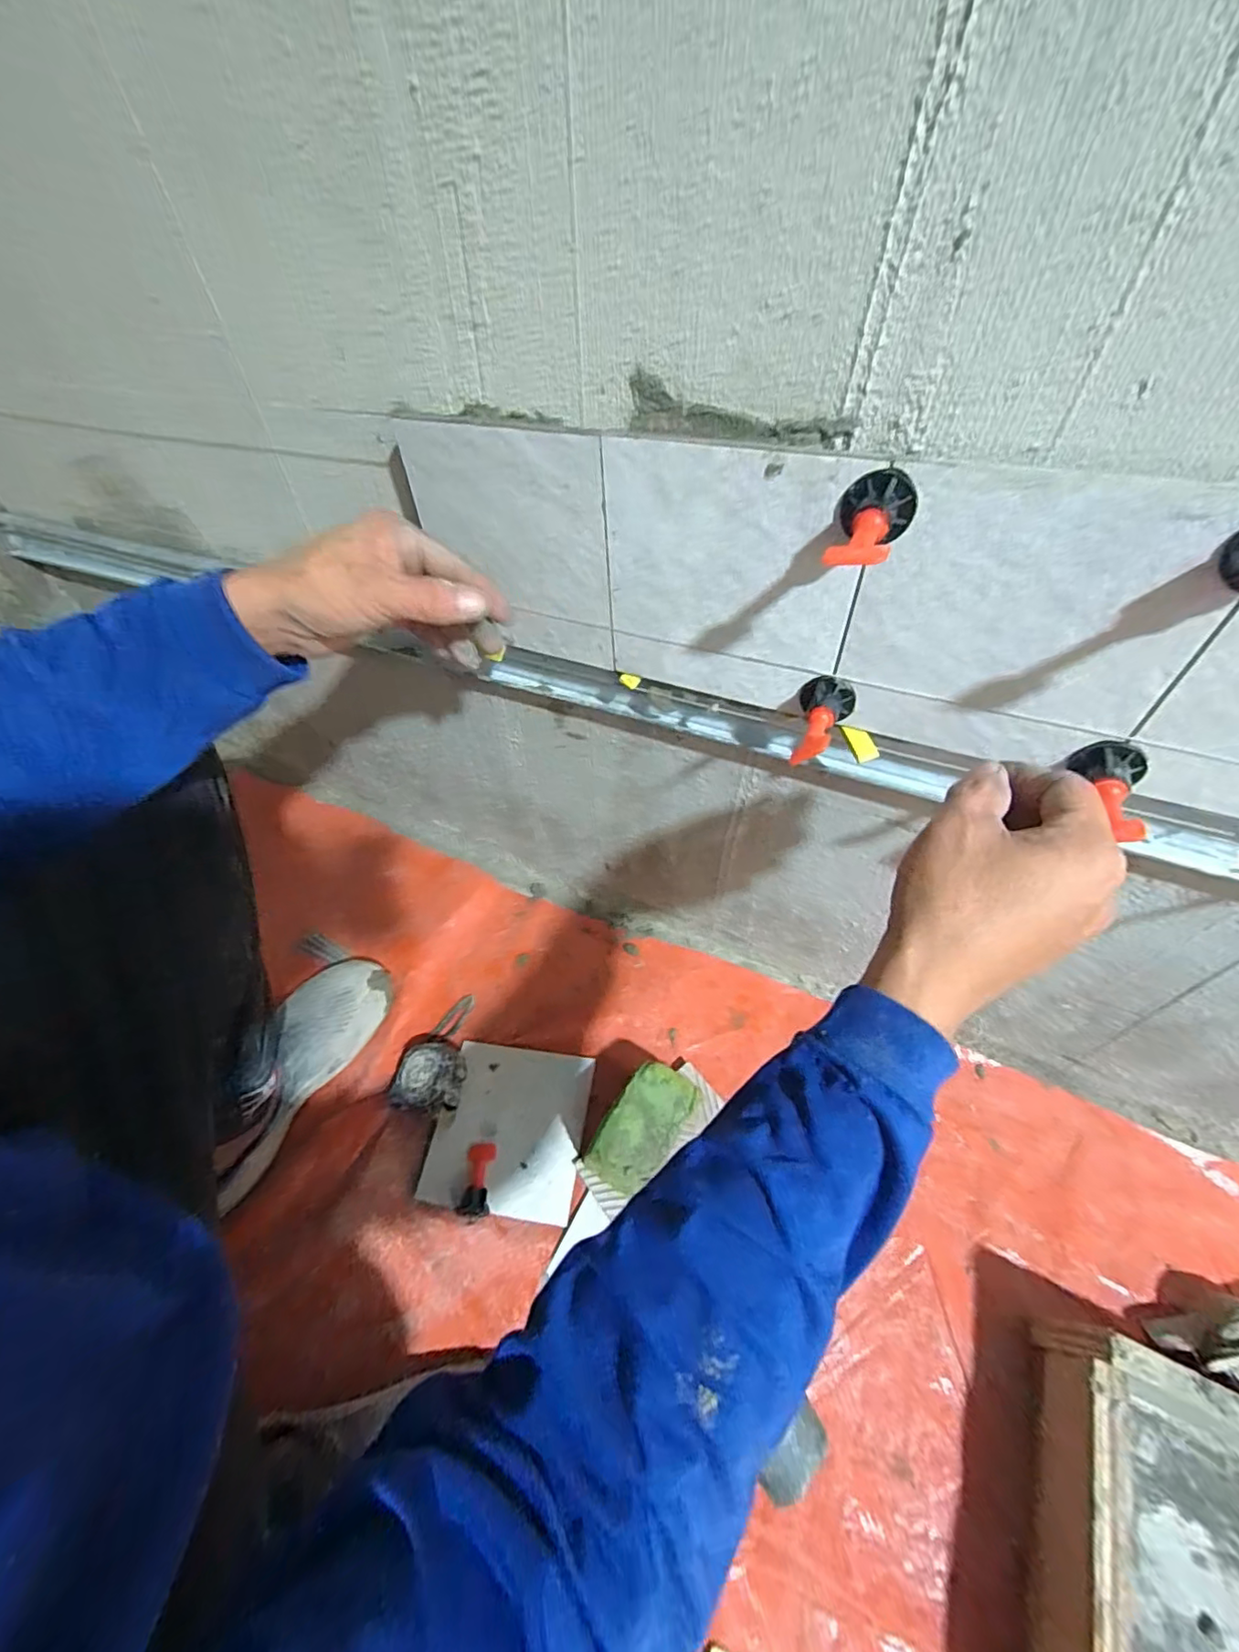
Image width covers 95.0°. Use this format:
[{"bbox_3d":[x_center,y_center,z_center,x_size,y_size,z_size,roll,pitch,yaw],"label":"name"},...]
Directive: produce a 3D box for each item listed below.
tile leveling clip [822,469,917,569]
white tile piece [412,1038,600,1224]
[{"bbox_3d":[0.112,-0.132,0.253,0.032,0.027,0.058,15,53,16],"label":"tile leveling clip"},{"bbox_3d":[-0.108,0.299,0.569,0.148,0.008,0.148,4,51,8],"label":"white tile piece"}]

